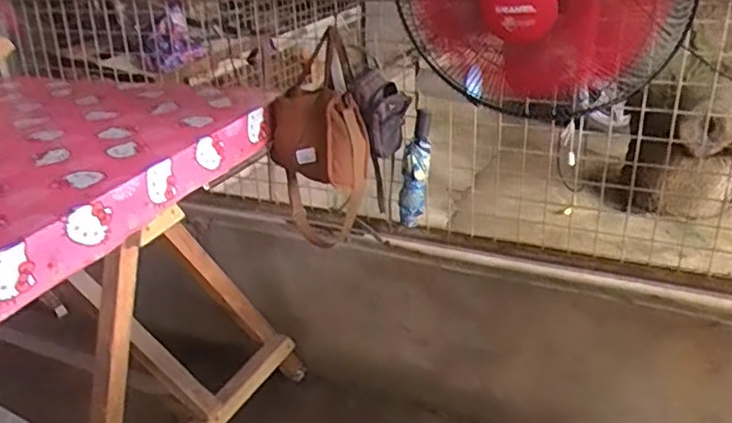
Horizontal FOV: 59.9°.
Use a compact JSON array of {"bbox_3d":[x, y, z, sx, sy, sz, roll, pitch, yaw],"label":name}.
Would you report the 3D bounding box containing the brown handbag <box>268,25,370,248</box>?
[{"bbox_3d":[-0.107,-0.118,1.463,0.208,0.479,0.234,-7,27,-7],"label":"brown handbag"}]

